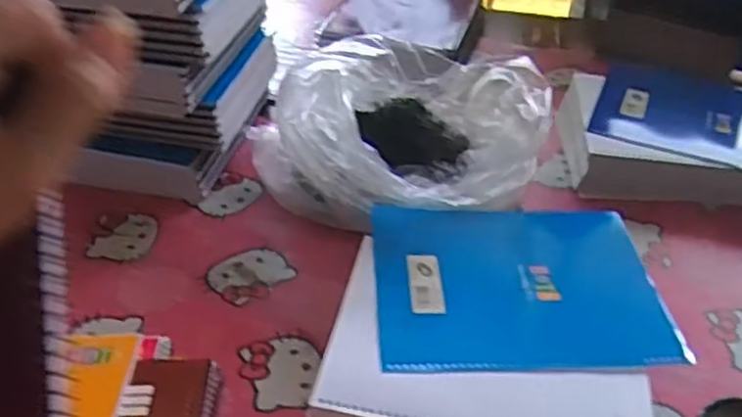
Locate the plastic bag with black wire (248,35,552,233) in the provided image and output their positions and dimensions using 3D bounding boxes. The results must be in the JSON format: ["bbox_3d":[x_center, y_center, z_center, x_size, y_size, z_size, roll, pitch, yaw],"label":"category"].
[{"bbox_3d":[0.052,-0.080,0.796,0.311,0.141,0.266,-17,42,-24],"label":"plastic bag with black wire"}]

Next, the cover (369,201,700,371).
[{"bbox_3d":[0.130,0.064,0.639,0.250,0.012,0.206,0,38,-3],"label":"cover"}]

